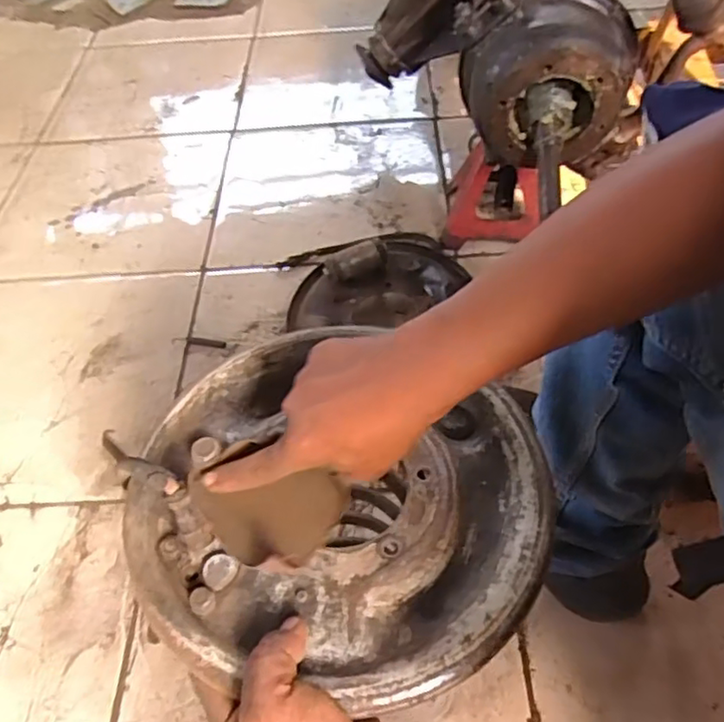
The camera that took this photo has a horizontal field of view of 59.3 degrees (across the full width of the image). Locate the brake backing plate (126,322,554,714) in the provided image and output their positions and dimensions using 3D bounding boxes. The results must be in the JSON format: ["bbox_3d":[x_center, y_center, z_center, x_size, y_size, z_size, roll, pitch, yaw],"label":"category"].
[{"bbox_3d":[-0.018,0.083,0.412,0.261,0.061,0.243,25,60,20],"label":"brake backing plate"}]

